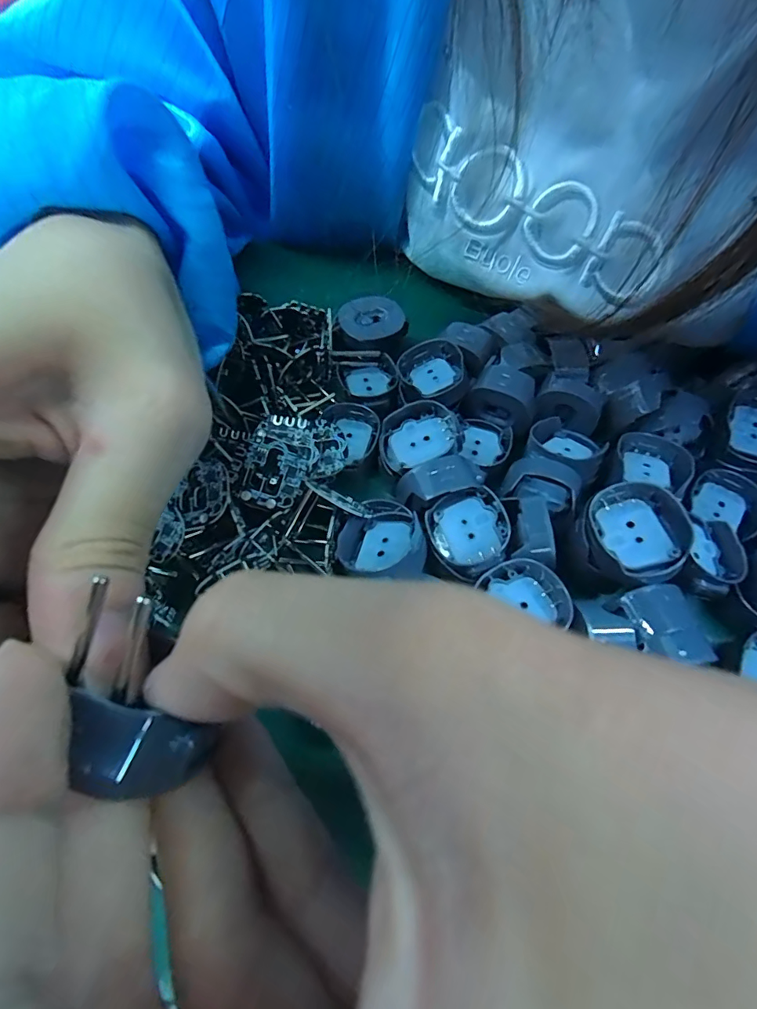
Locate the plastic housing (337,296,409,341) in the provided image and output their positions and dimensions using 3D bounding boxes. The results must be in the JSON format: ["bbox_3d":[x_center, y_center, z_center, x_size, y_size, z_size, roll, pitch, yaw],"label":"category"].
[{"bbox_3d":[-0.003,-0.080,0.200,0.028,0.008,0.020,-5,78,0],"label":"plastic housing"}]

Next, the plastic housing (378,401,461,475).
[{"bbox_3d":[0.014,-0.026,0.167,0.027,0.010,0.026,0,60,0],"label":"plastic housing"}]

